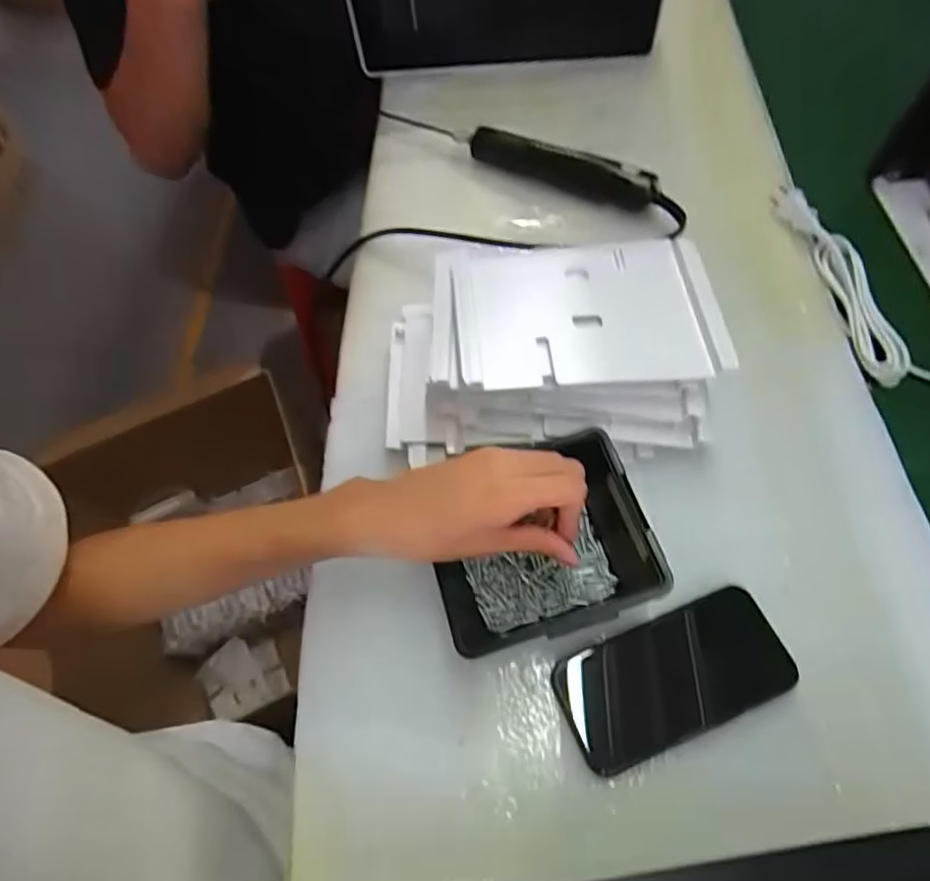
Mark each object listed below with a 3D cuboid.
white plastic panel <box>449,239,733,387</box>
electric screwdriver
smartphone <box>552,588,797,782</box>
[{"bbox_3d":[0.086,-0.097,0.426,0.184,0.020,0.128,-4,63,-4],"label":"white plastic panel"},{"bbox_3d":[0.109,-0.258,0.568,0.225,0.038,0.032,31,69,18],"label":"electric screwdriver"},{"bbox_3d":[0.134,0.152,0.376,0.142,0.012,0.070,-21,64,-6],"label":"smartphone"}]

